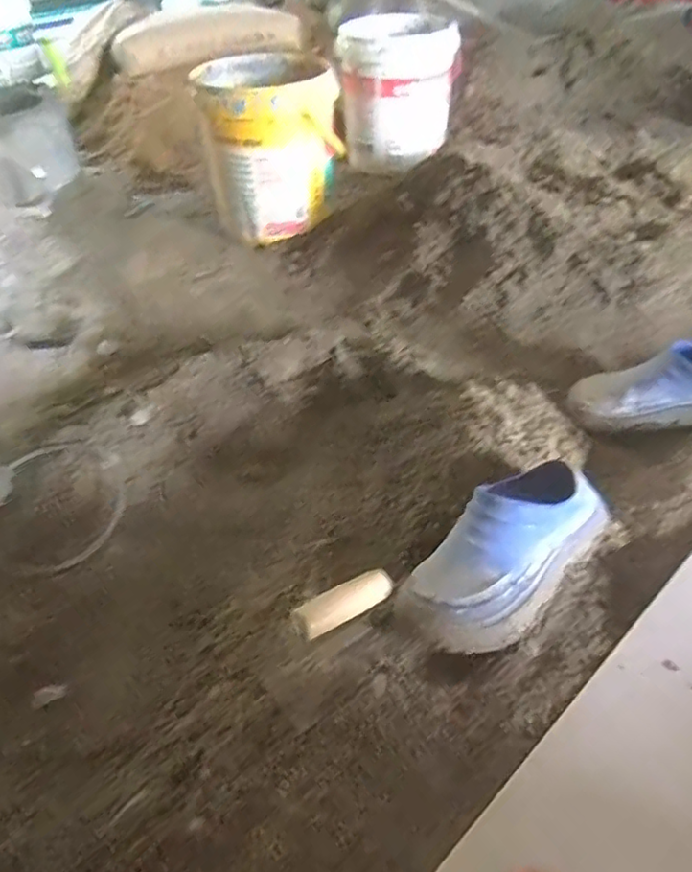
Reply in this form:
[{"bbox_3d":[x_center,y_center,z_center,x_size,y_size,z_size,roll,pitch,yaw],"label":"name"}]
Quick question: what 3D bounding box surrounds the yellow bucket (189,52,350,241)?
[{"bbox_3d":[-0.168,-0.671,1.371,0.285,0.317,0.285,-2,45,2],"label":"yellow bucket"}]

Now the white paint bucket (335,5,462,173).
[{"bbox_3d":[0.151,-0.982,1.668,0.313,0.331,0.313,-1,45,4],"label":"white paint bucket"}]

